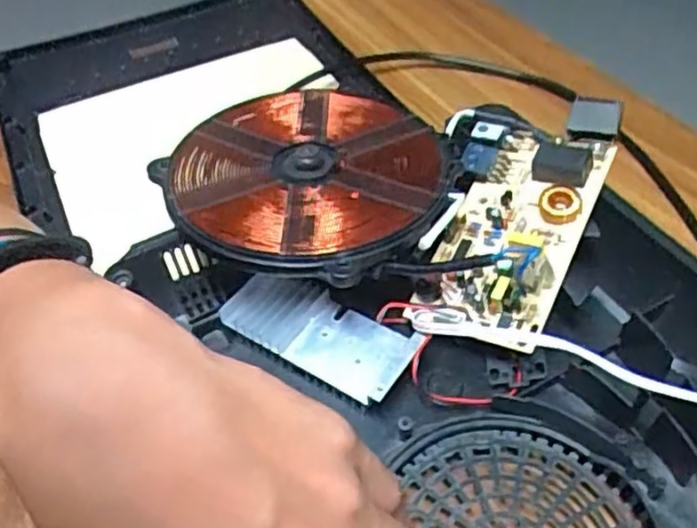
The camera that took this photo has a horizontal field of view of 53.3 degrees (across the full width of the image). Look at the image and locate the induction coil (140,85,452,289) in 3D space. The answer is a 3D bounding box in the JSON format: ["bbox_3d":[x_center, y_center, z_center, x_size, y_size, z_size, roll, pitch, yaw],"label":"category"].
[{"bbox_3d":[-0.025,-0.054,0.387,0.155,0.020,0.145,-2,48,2],"label":"induction coil"}]

